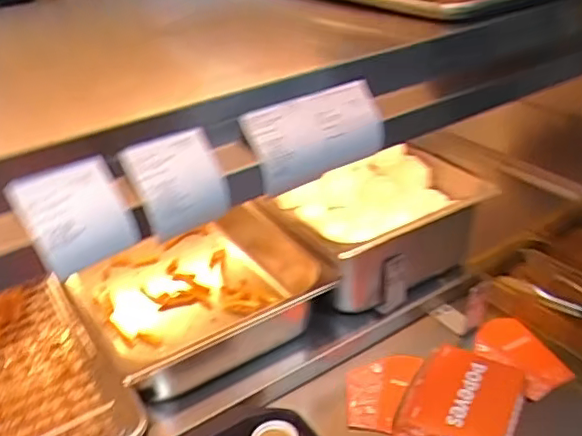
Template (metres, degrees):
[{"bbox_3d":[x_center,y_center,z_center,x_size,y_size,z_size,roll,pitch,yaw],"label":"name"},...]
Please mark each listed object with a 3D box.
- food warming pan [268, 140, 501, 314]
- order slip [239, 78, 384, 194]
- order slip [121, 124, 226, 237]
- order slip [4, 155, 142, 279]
[{"bbox_3d":[0.172,0.012,0.977,0.355,0.149,0.203,-21,37,-26],"label":"food warming pan"},{"bbox_3d":[0.031,-0.092,0.645,0.168,0.073,0.049,-22,37,-27],"label":"order slip"},{"bbox_3d":[-0.107,-0.036,0.561,0.085,0.087,0.012,-23,5,-31],"label":"order slip"},{"bbox_3d":[-0.189,-0.004,0.515,0.084,0.088,0.008,-27,4,-26],"label":"order slip"}]

